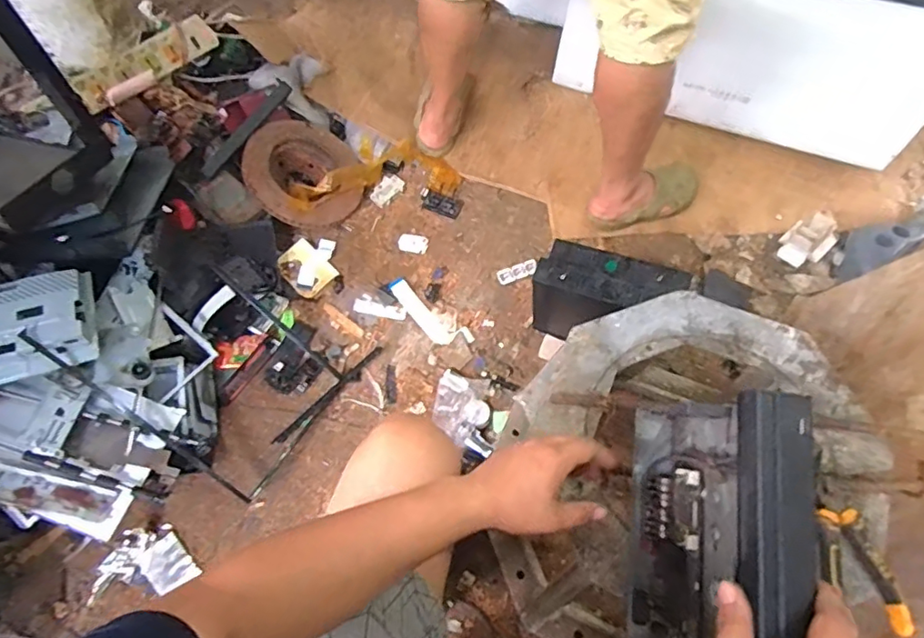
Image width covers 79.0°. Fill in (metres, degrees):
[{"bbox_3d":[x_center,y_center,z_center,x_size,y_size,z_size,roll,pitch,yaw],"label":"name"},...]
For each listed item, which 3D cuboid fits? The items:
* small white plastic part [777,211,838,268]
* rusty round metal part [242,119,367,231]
[{"bbox_3d":[0.755,-0.175,1.215,0.107,0.066,0.090,-39,69,-19],"label":"small white plastic part"},{"bbox_3d":[-0.344,-0.307,1.208,0.250,0.072,0.250,14,60,-26],"label":"rusty round metal part"}]

